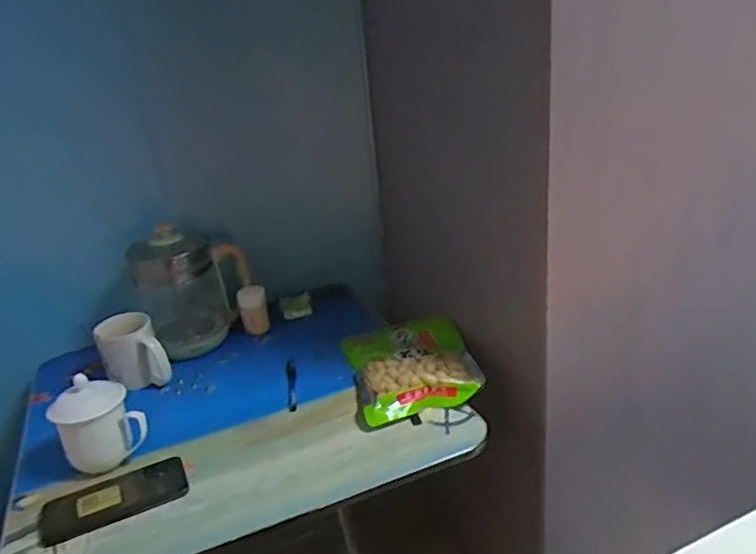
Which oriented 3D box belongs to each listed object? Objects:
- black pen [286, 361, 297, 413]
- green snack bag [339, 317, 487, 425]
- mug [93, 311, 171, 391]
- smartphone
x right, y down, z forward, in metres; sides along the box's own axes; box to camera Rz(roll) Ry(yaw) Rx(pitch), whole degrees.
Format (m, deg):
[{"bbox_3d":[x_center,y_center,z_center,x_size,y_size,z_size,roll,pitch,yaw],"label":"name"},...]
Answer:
[{"bbox_3d":[-0.129,0.161,0.913,0.014,0.013,0.116,-9,24,-6],"label":"black pen"},{"bbox_3d":[0.048,0.128,0.926,0.177,0.041,0.224,-11,24,-10],"label":"green snack bag"},{"bbox_3d":[-0.372,0.119,0.932,0.084,0.104,0.081,-19,27,-25],"label":"mug"},{"bbox_3d":[-0.312,0.262,0.729,0.160,0.016,0.080,-17,26,-22],"label":"smartphone"}]

